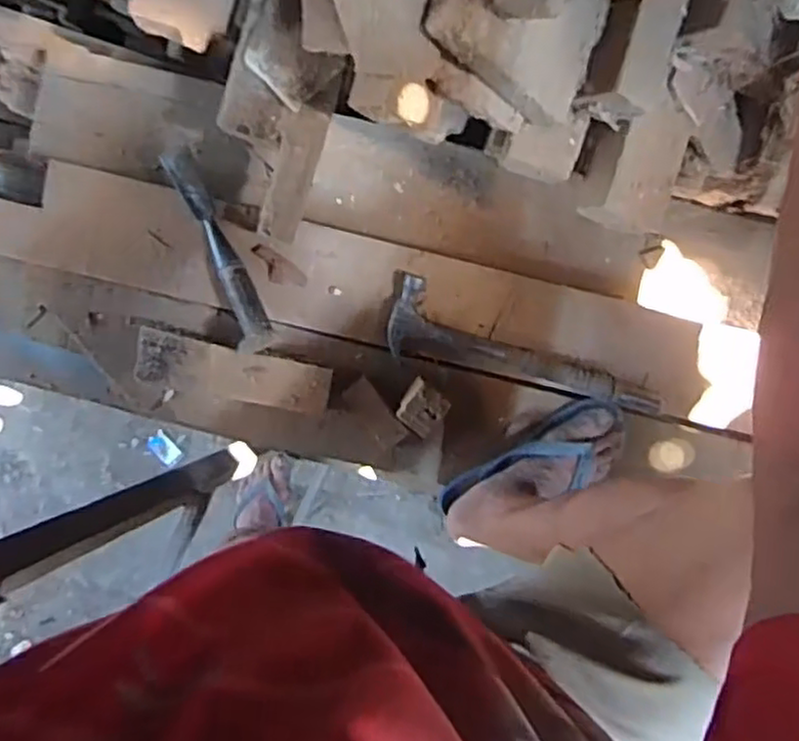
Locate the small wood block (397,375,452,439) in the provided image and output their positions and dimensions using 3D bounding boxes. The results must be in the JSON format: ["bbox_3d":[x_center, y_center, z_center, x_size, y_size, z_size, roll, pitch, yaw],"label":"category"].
[{"bbox_3d":[0.026,0.044,0.834,0.052,0.026,0.052,40,95,-9],"label":"small wood block"}]

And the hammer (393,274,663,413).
[{"bbox_3d":[0.155,-0.029,0.821,0.340,0.033,0.103,11,98,-5],"label":"hammer"}]

